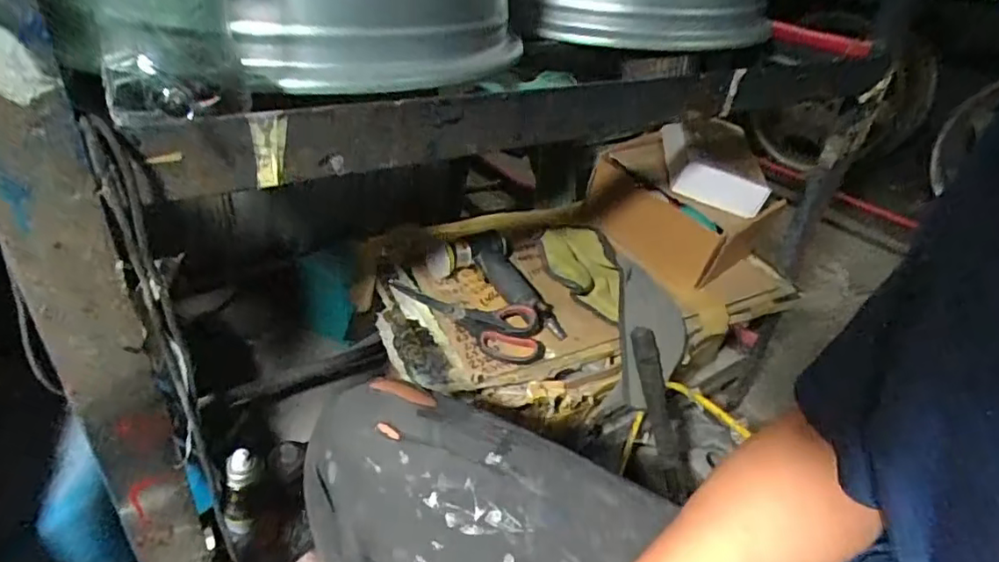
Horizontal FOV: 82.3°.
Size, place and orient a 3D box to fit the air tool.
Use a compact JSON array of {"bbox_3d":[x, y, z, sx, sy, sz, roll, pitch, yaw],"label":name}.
[{"bbox_3d":[-0.005,-0.003,0.717,0.127,0.046,0.182,-10,36,-24],"label":"air tool"}]

